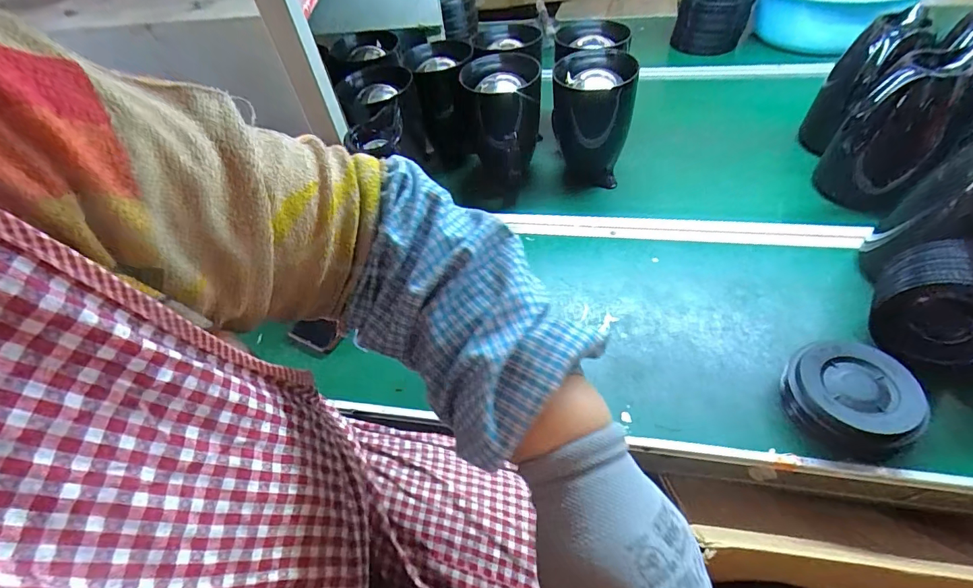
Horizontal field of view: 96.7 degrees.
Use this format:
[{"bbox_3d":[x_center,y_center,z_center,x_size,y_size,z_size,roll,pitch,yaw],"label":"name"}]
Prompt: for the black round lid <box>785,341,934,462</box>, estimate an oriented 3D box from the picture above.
[{"bbox_3d":[0.396,0.115,0.476,0.113,0.059,0.125,-23,51,-13],"label":"black round lid"}]

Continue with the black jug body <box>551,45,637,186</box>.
[{"bbox_3d":[0.183,-0.291,0.756,0.127,0.208,0.118,3,50,9],"label":"black jug body"}]

